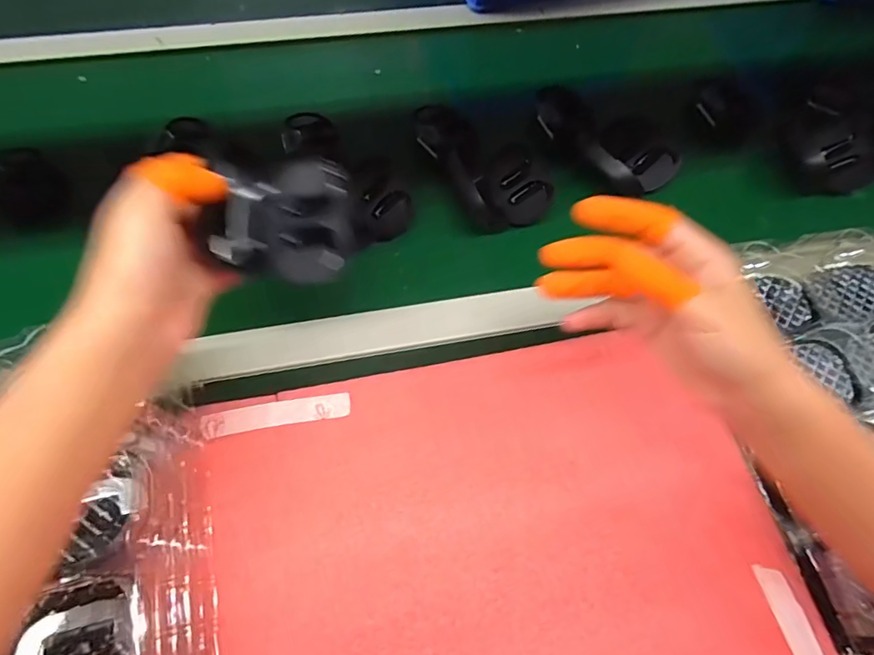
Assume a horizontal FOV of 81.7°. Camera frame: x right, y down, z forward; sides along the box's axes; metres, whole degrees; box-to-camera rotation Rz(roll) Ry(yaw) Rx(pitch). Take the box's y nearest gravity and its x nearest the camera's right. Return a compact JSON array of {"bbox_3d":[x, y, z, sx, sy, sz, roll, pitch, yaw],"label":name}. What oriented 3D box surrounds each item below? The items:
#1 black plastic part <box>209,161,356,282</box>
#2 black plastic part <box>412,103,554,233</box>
[{"bbox_3d":[-0.102,-0.076,0.357,0.087,0.037,0.082,0,63,-3],"label":"black plastic part"},{"bbox_3d":[0.041,-0.178,0.532,0.099,0.049,0.177,-19,65,-12],"label":"black plastic part"}]

